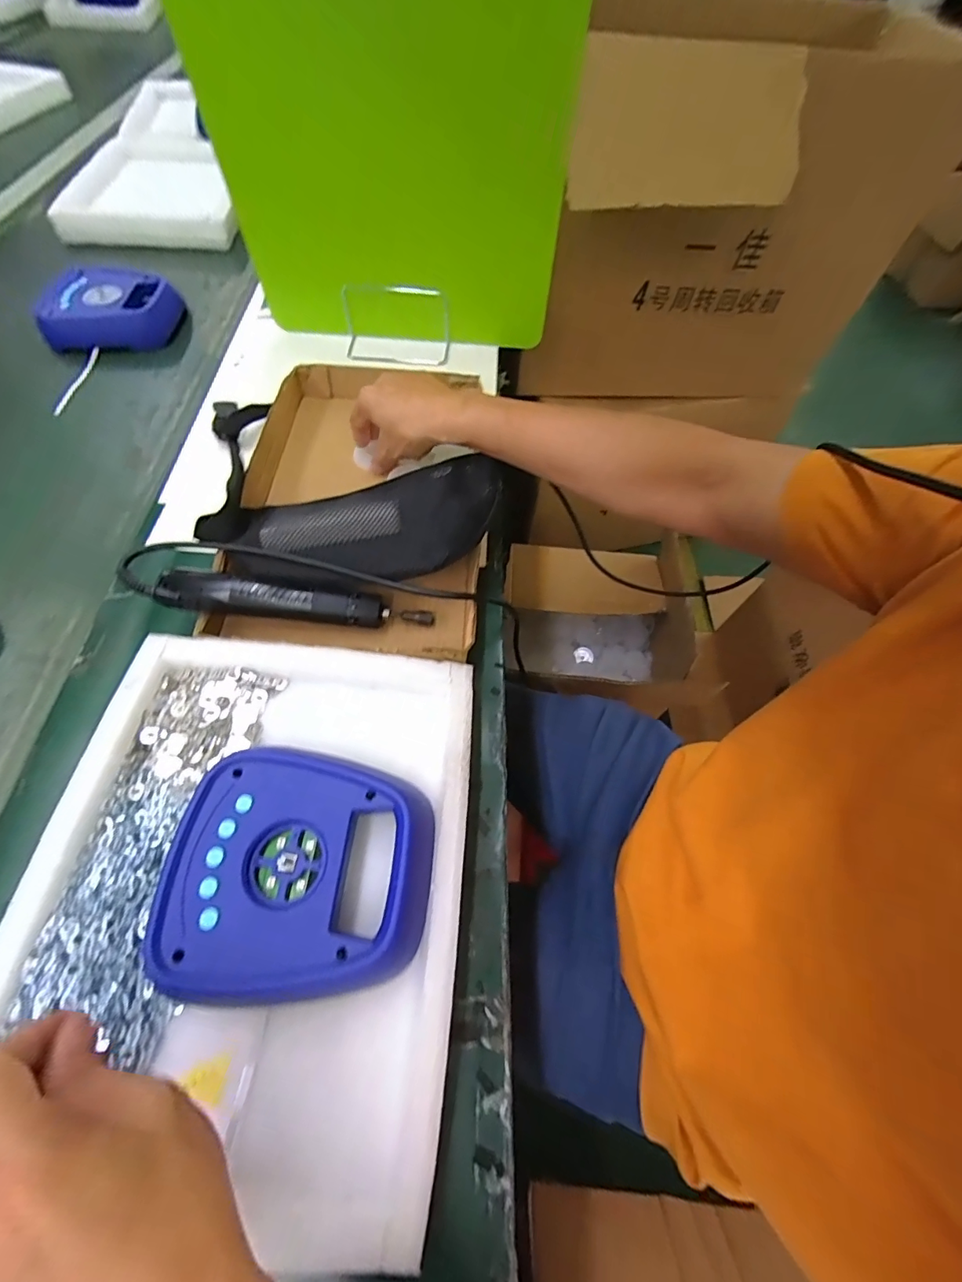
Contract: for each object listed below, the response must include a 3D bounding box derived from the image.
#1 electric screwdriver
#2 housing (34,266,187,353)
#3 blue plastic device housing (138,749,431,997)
[{"bbox_3d":[-0.172,-0.037,0.448,0.242,0.048,0.037,4,61,-1],"label":"electric screwdriver"},{"bbox_3d":[-0.542,-0.492,0.690,0.170,0.056,0.142,-4,61,-6],"label":"housing"},{"bbox_3d":[-0.126,0.158,0.332,0.175,0.035,0.147,3,61,-2],"label":"blue plastic device housing"}]

